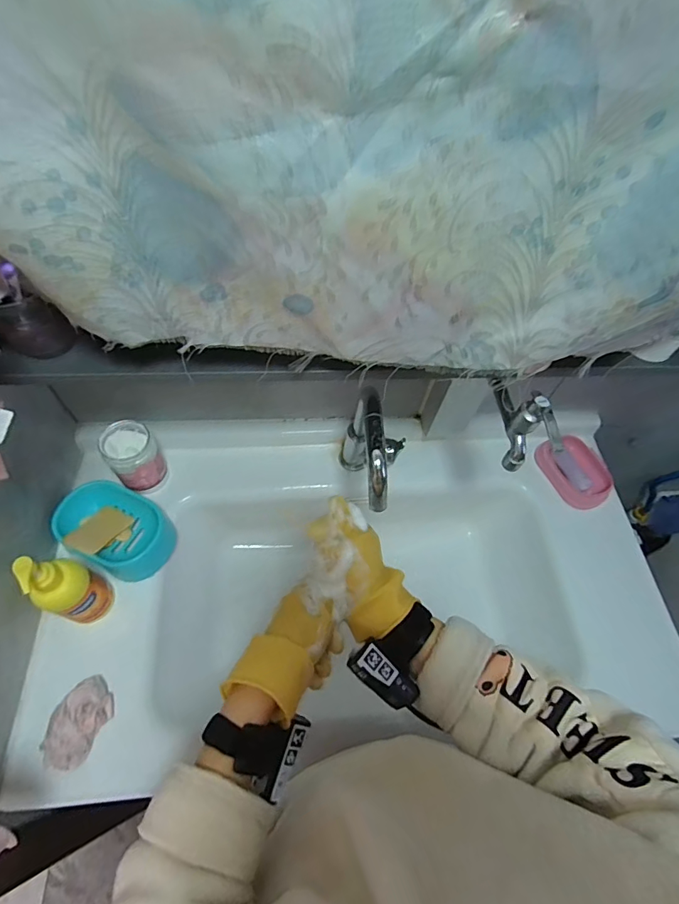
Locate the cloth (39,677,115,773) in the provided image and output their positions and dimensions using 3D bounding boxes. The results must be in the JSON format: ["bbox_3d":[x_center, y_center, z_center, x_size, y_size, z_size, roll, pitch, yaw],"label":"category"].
[{"bbox_3d":[-0.314,0.325,0.532,0.054,0.039,0.093,20,60,8],"label":"cloth"}]

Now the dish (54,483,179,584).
[{"bbox_3d":[-0.326,0.114,0.649,0.149,0.081,0.113,24,61,10],"label":"dish"}]

